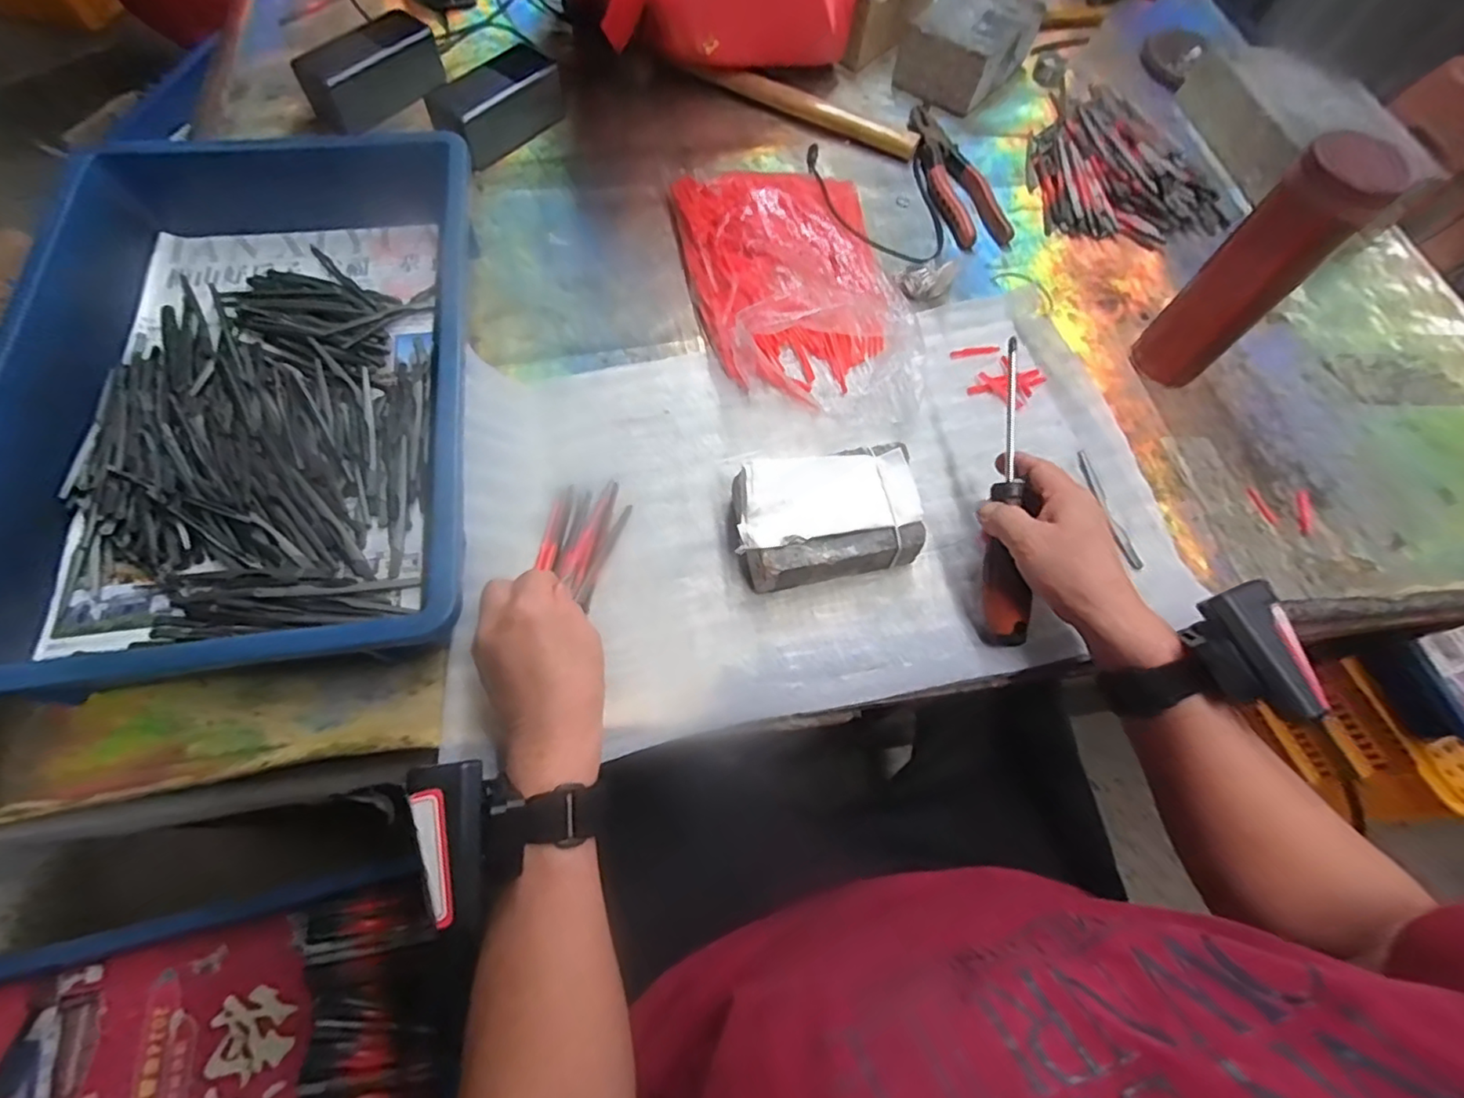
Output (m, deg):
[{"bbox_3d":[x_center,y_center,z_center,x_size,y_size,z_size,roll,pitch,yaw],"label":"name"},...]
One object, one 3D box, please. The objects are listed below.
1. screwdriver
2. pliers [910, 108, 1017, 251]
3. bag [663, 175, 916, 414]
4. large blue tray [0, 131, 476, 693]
[{"bbox_3d":[0.185,-0.039,0.416,0.028,0.027,0.202,5,84,-1],"label":"screwdriver"},{"bbox_3d":[0.228,-0.381,0.639,0.068,0.015,0.187,-8,66,-9],"label":"pliers"},{"bbox_3d":[0.054,-0.236,0.532,0.177,0.054,0.263,-6,66,-8],"label":"bag"},{"bbox_3d":[-0.330,-0.126,0.443,0.287,0.078,0.447,-6,66,-8],"label":"large blue tray"}]

